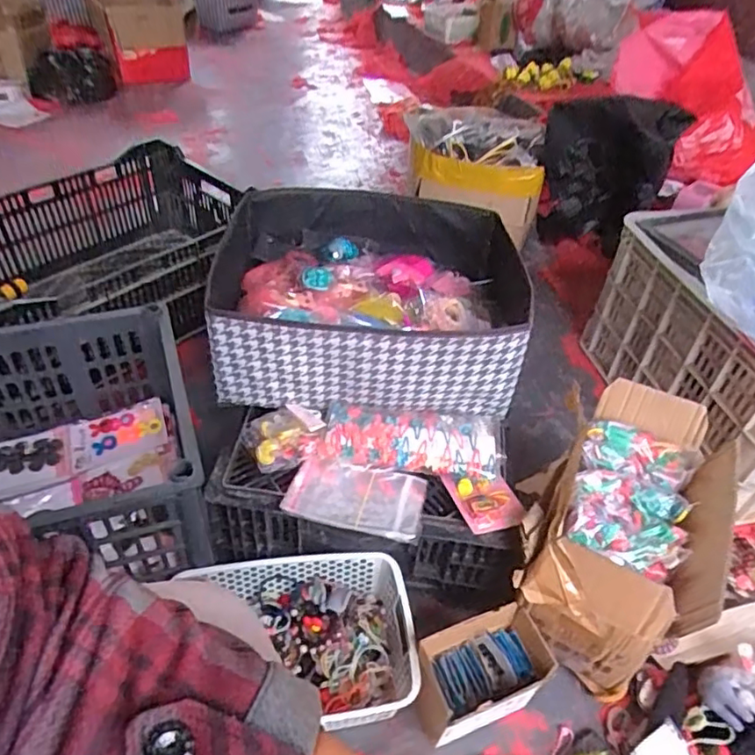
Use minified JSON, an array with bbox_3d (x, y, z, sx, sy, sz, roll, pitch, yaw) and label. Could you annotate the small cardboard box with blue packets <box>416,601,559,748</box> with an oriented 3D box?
[{"bbox_3d":[0.120,0.362,0.711,0.162,0.115,0.092,-12,46,-18],"label":"small cardboard box with blue packets"}]

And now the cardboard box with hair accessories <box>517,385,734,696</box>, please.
[{"bbox_3d":[0.305,0.194,0.778,0.205,0.209,0.323,20,45,15],"label":"cardboard box with hair accessories"}]

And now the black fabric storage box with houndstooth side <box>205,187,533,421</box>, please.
[{"bbox_3d":[-0.012,-0.121,0.871,0.450,0.152,0.359,4,43,-2],"label":"black fabric storage box with houndstooth side"}]

